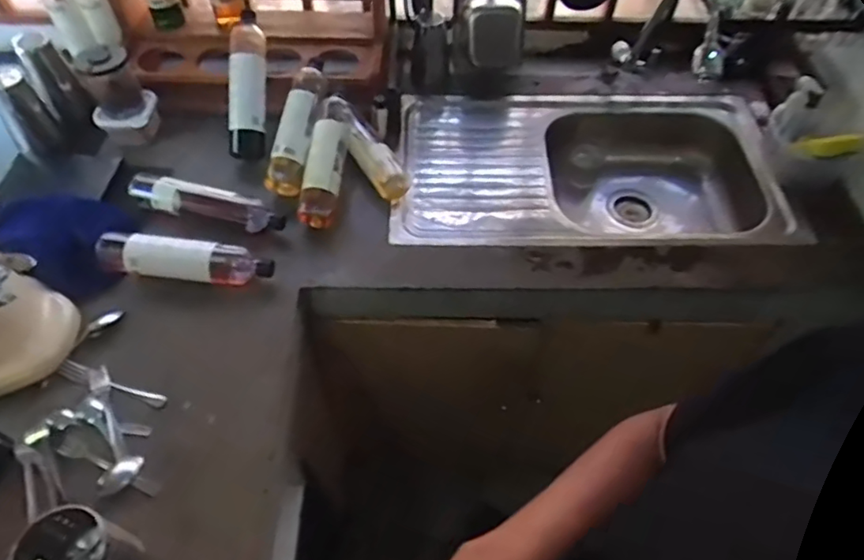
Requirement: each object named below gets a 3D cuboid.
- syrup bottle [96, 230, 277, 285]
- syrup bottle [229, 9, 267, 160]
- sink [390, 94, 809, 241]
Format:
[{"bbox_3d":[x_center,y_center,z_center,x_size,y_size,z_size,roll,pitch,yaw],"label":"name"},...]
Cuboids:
[{"bbox_3d":[-0.401,-0.033,0.944,0.275,0.061,0.053,6,53,4],"label":"syrup bottle"},{"bbox_3d":[-0.352,-0.369,1.092,0.069,0.068,0.268,-1,85,-2],"label":"syrup bottle"},{"bbox_3d":[0.330,-0.202,1.239,0.785,0.173,0.433,1,53,0],"label":"sink"}]

